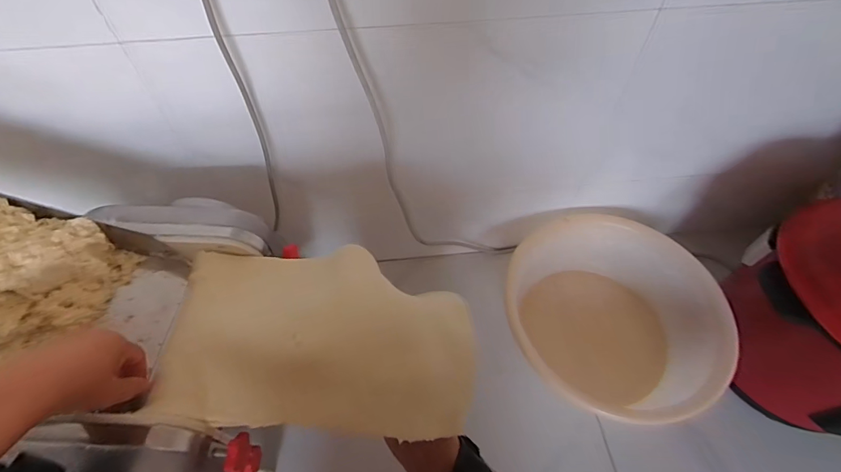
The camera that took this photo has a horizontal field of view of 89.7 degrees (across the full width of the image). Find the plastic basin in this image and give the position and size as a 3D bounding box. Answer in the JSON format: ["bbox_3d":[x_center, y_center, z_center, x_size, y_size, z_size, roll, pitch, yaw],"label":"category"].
[{"bbox_3d":[0.305,0.132,0.715,0.322,0.146,0.317,1,54,-1],"label":"plastic basin"}]

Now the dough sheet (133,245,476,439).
[{"bbox_3d":[-0.101,0.089,0.394,0.293,0.041,0.166,-4,67,14],"label":"dough sheet"}]

